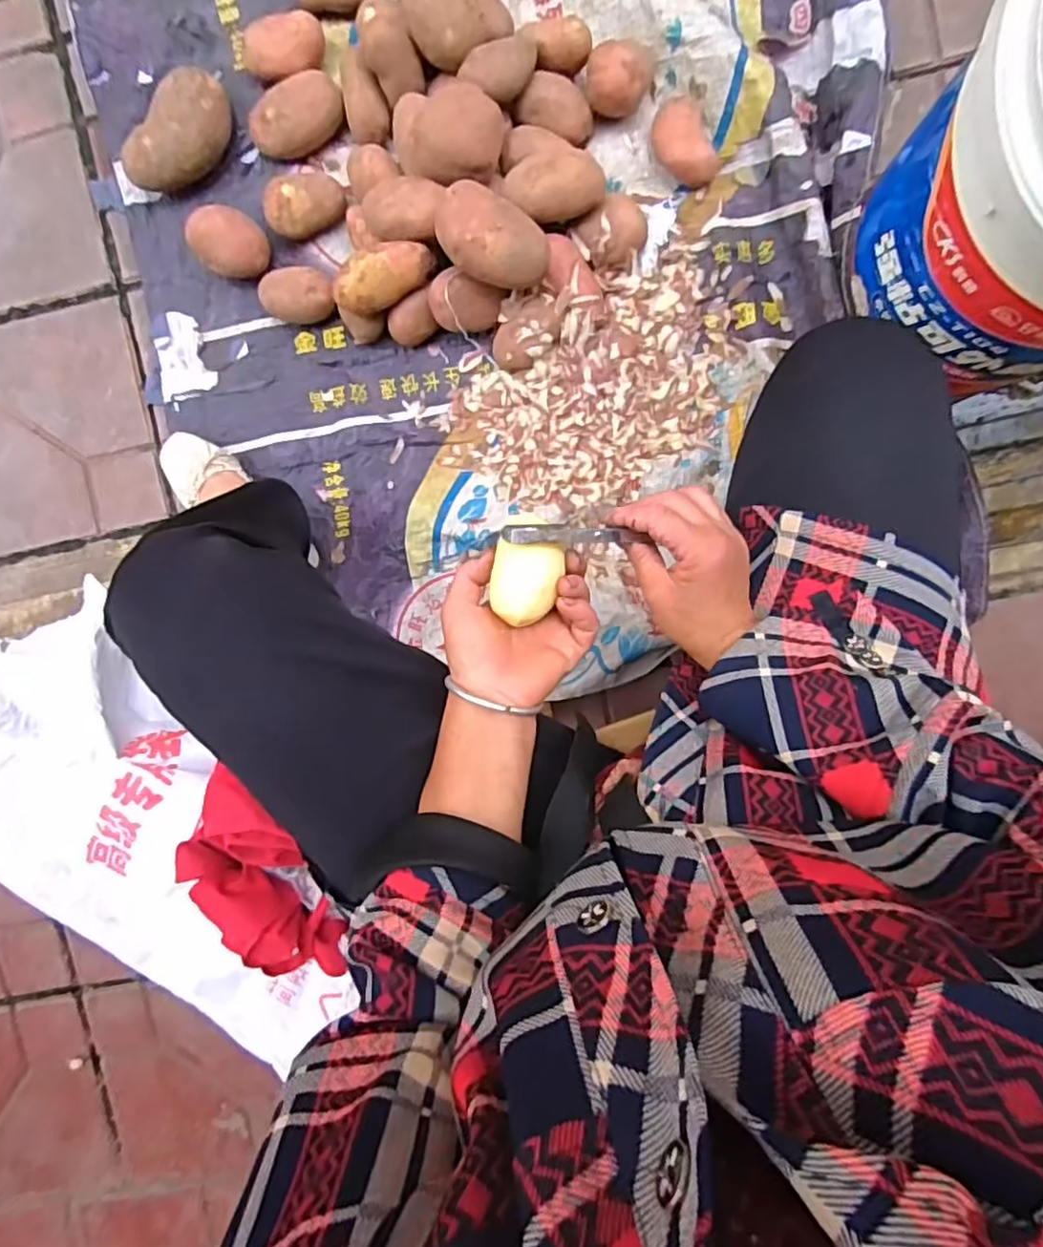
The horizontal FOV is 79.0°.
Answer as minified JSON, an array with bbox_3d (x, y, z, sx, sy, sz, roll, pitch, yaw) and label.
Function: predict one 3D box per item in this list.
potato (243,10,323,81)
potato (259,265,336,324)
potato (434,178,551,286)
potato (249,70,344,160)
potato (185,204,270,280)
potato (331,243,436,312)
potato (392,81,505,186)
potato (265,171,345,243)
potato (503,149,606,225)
[{"bbox_3d":[-0.282,-0.677,0.748,0.100,0.038,0.059,-5,96,2],"label":"potato"},{"bbox_3d":[-0.273,-0.399,0.776,0.090,0.047,0.060,-2,97,1],"label":"potato"},{"bbox_3d":[-0.033,-0.415,0.683,0.123,0.053,0.083,36,96,-3],"label":"potato"},{"bbox_3d":[-0.266,-0.598,0.752,0.115,0.047,0.068,-22,96,4],"label":"potato"},{"bbox_3d":[-0.350,-0.458,0.769,0.087,0.063,0.075,40,96,-3],"label":"potato"},{"bbox_3d":[-0.157,-0.397,0.725,0.119,0.055,0.060,-24,96,4],"label":"potato"},{"bbox_3d":[-0.084,-0.528,0.689,0.125,0.062,0.092,6,97,1],"label":"potato"},{"bbox_3d":[-0.260,-0.504,0.760,0.095,0.047,0.061,-27,95,4],"label":"potato"},{"bbox_3d":[0.036,-0.481,0.703,0.109,0.056,0.069,5,97,1],"label":"potato"}]

